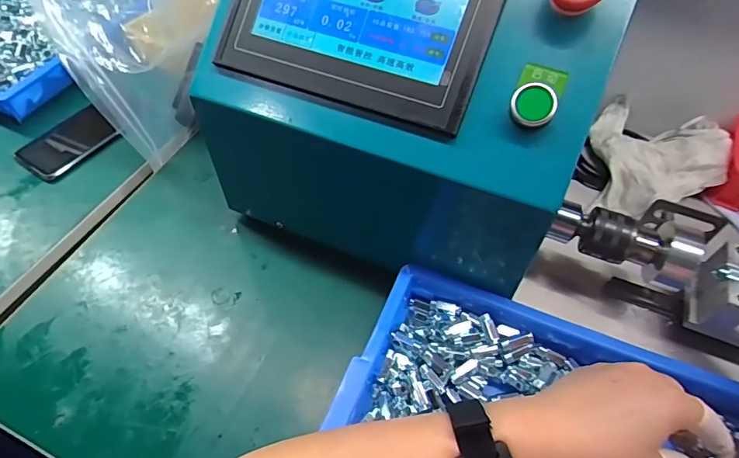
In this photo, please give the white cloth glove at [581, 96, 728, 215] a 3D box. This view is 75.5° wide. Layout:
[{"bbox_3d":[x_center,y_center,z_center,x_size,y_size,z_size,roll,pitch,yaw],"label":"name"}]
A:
[{"bbox_3d":[0.302,-0.077,0.505,0.123,0.048,0.153,18,56,11],"label":"white cloth glove"}]

